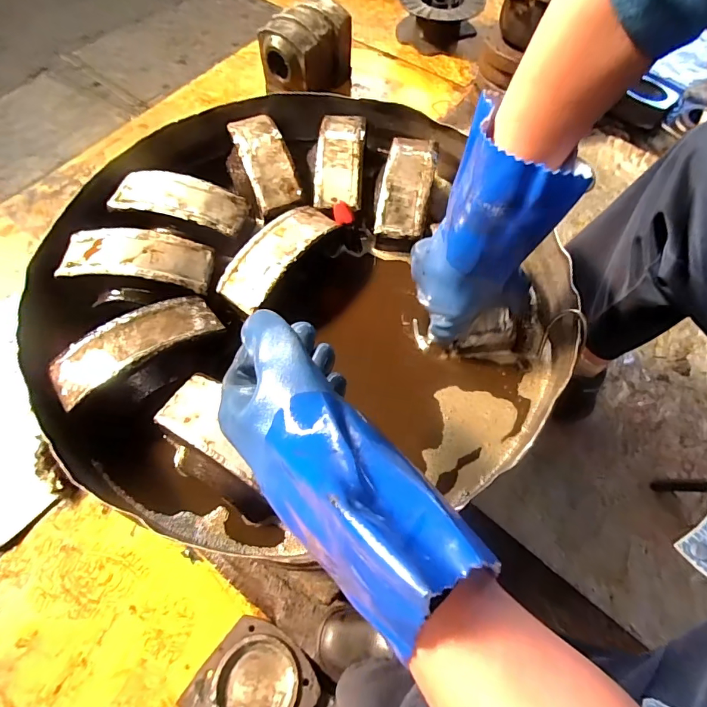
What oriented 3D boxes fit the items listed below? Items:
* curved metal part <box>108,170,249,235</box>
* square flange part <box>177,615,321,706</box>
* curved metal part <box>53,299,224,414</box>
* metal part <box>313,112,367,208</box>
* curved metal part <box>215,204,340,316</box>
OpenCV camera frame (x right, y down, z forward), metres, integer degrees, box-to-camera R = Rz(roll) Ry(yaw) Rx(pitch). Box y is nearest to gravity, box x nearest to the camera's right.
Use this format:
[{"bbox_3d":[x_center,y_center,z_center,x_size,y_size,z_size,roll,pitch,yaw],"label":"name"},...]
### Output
[{"bbox_3d":[-0.212,-0.187,0.523,0.159,0.025,0.061,11,63,2],"label":"curved metal part"},{"bbox_3d":[-0.142,0.475,0.609,0.155,0.015,0.150,27,57,24],"label":"square flange part"},{"bbox_3d":[-0.218,-0.013,0.429,0.160,0.030,0.058,-33,70,-18],"label":"curved metal part"},{"bbox_3d":[-0.017,-0.254,0.563,0.059,0.033,0.145,4,63,-1],"label":"metal part"},{"bbox_3d":[-0.085,-0.118,0.496,0.054,0.030,0.158,34,66,13],"label":"curved metal part"}]

